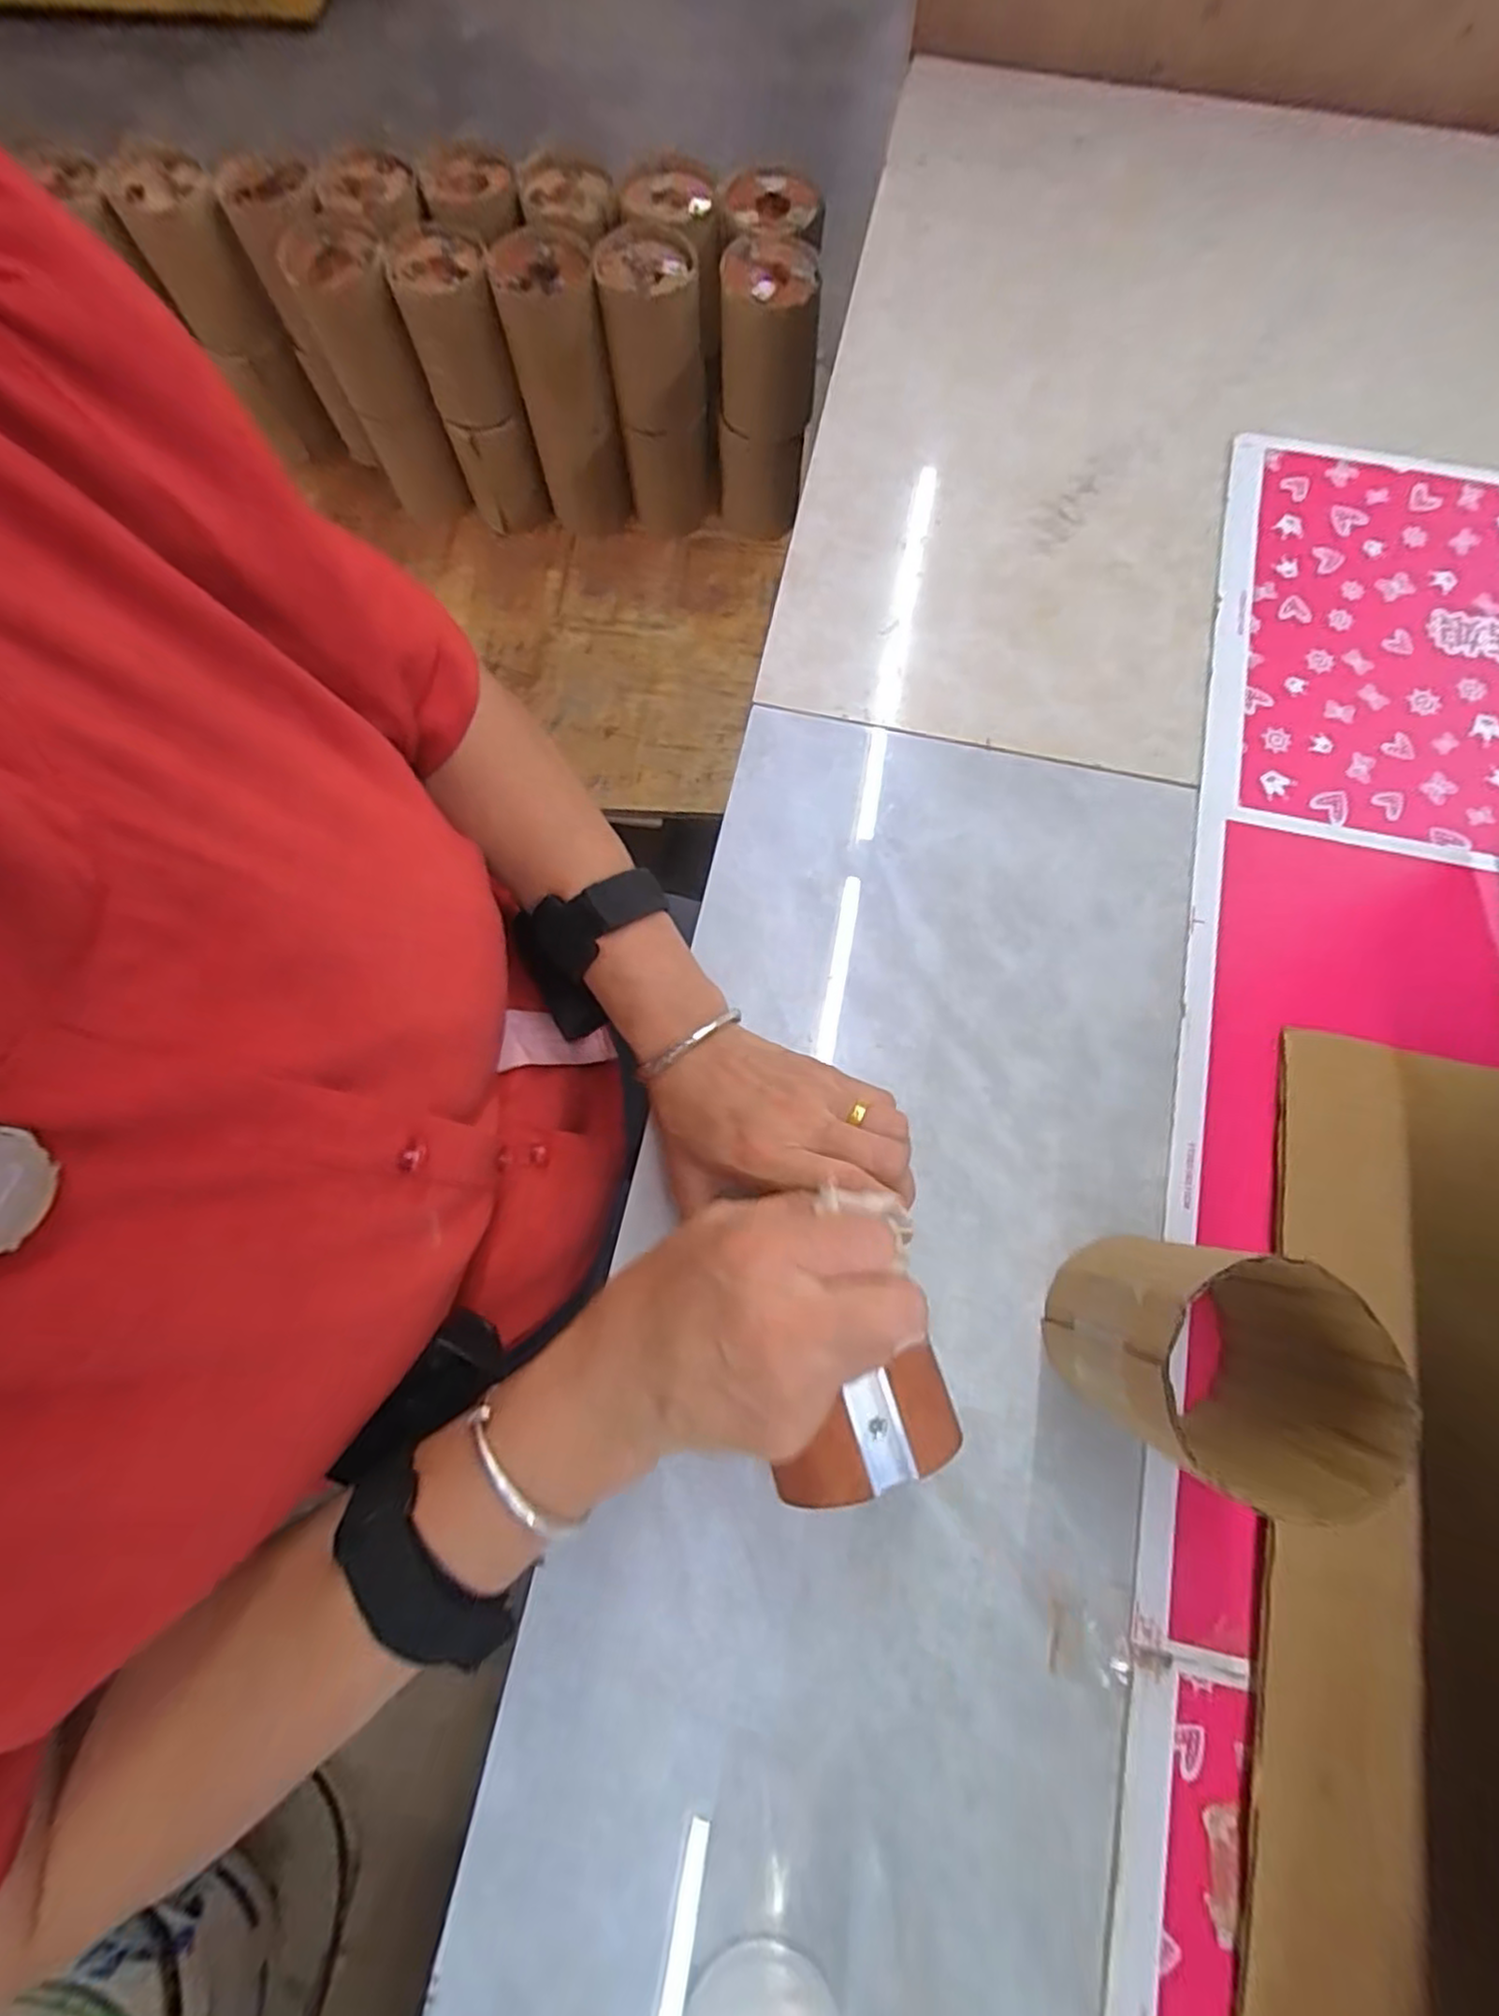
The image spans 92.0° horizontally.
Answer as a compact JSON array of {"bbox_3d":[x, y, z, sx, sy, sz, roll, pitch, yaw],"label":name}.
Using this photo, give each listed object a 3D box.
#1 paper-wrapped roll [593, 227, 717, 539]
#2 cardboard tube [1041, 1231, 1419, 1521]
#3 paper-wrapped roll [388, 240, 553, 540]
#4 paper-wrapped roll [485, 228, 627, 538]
[{"bbox_3d":[-0.084,-0.582,0.701,0.089,0.213,0.093,-4,77,-1],"label":"paper-wrapped roll"},{"bbox_3d":[0.186,0.144,0.304,0.086,0.111,0.078,22,77,5],"label":"cardboard tube"},{"bbox_3d":[-0.256,-0.572,0.693,0.078,0.209,0.072,-14,77,-4],"label":"paper-wrapped roll"},{"bbox_3d":[-0.173,-0.581,0.696,0.083,0.211,0.086,0,77,0],"label":"paper-wrapped roll"}]

